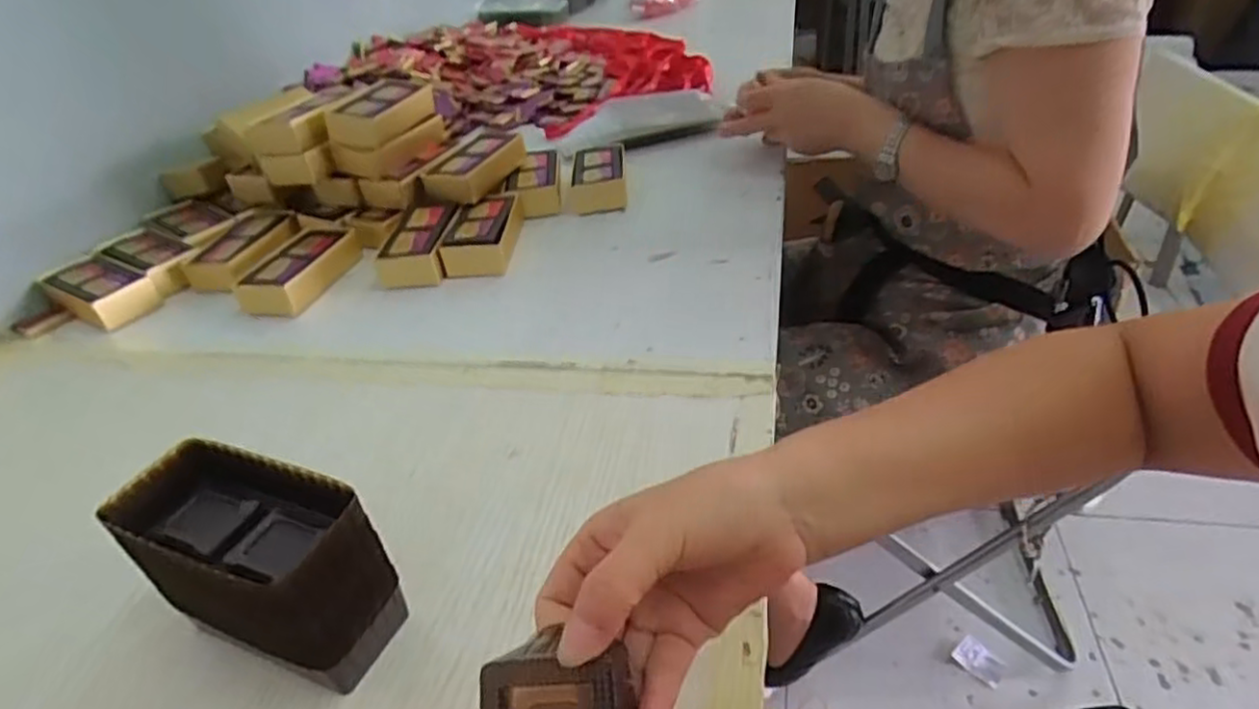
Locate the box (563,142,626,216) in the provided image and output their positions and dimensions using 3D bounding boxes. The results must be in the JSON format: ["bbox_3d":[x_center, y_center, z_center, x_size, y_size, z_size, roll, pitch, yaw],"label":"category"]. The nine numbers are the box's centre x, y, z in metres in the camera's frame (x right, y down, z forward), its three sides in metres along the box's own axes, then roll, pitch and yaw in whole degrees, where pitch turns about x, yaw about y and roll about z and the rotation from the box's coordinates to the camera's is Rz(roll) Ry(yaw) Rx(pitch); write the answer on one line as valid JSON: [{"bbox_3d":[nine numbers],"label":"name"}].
[{"bbox_3d":[-0.034,-0.196,0.768,0.062,0.031,0.128,-2,36,4],"label":"box"}]

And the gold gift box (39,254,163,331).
[{"bbox_3d":[-0.505,-0.063,0.668,0.123,0.025,0.058,21,44,31],"label":"gold gift box"}]

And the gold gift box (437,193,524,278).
[{"bbox_3d":[-0.141,-0.120,0.680,0.062,0.034,0.111,-4,36,1],"label":"gold gift box"}]

